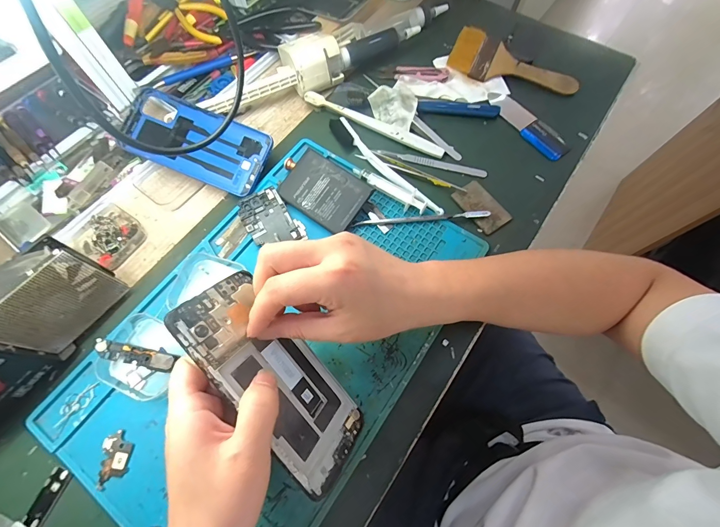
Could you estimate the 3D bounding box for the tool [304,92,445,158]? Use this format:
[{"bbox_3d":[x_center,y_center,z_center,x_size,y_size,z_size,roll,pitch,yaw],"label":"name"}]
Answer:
[{"bbox_3d":[0.016,-0.168,0.394,0.180,0.006,0.019,27,71,10],"label":"tool"}]

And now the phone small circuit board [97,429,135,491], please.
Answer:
[{"bbox_3d":[-0.203,0.162,0.275,0.024,0.004,0.040,-10,68,-4],"label":"phone small circuit board"}]

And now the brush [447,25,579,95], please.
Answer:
[{"bbox_3d":[0.202,-0.261,0.431,0.162,0.018,0.063,21,70,8],"label":"brush"}]

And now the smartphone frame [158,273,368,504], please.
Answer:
[{"bbox_3d":[-0.060,0.082,0.240,0.158,0.007,0.073,53,35,-5],"label":"smartphone frame"}]

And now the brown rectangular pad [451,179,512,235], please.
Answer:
[{"bbox_3d":[0.134,-0.063,0.363,0.037,0.006,0.061,-32,71,-12],"label":"brown rectangular pad"}]

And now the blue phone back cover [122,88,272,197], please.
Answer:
[{"bbox_3d":[-0.184,-0.136,0.371,0.162,0.005,0.080,22,84,0],"label":"blue phone back cover"}]

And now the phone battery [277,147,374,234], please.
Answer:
[{"bbox_3d":[-0.038,-0.079,0.355,0.089,0.004,0.062,35,86,12],"label":"phone battery"}]

